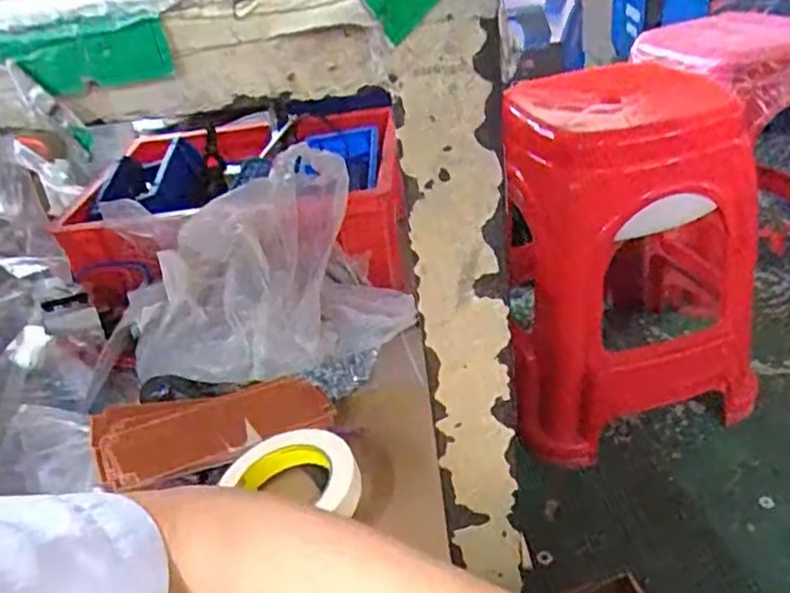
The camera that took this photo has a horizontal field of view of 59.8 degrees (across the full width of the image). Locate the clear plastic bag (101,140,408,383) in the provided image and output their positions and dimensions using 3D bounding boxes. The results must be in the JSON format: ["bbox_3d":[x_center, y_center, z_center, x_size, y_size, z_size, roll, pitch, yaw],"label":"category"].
[{"bbox_3d":[-0.153,-0.036,0.712,0.250,0.134,0.254,-19,33,-17],"label":"clear plastic bag"}]

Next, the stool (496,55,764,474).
[{"bbox_3d":[0.334,-0.056,1.036,0.358,0.476,0.345,-6,31,3],"label":"stool"}]

